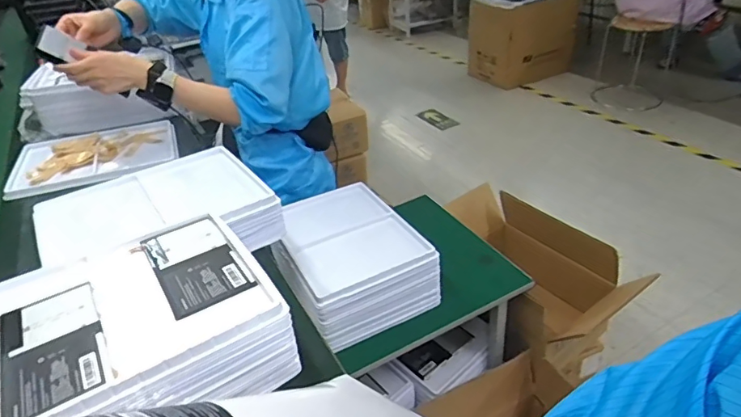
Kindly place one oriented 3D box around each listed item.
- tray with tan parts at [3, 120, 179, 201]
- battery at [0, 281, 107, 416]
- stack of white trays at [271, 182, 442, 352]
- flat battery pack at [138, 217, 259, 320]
[{"bbox_3d":[-0.594,-0.126,1.057,0.314,0.026,0.256,-17,36,-15],"label":"tray with tan parts"},{"bbox_3d":[-0.317,0.136,0.483,0.087,0.005,0.168,-24,39,-25],"label":"battery"},{"bbox_3d":[-0.045,0.092,0.964,0.249,0.106,0.311,-20,37,-20],"label":"stack of white trays"},{"bbox_3d":[-0.210,0.062,0.581,0.090,0.007,0.167,-21,38,-28],"label":"flat battery pack"}]

